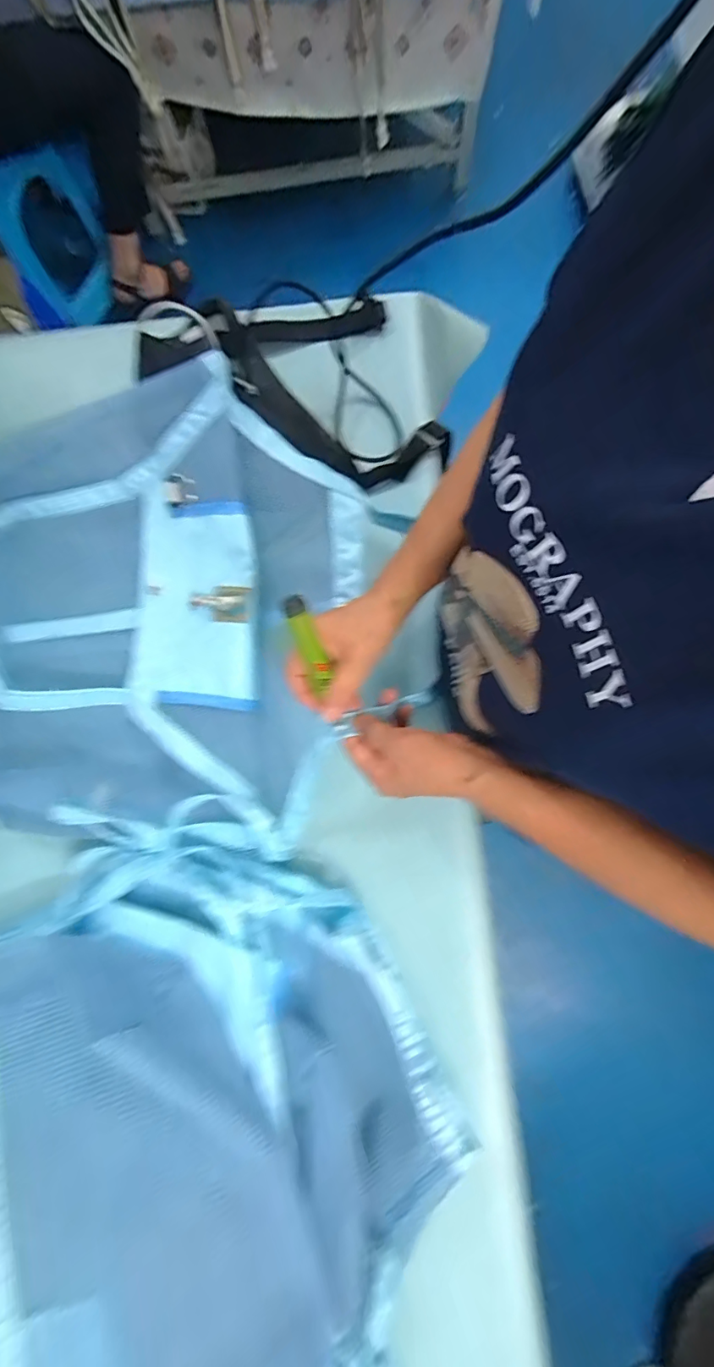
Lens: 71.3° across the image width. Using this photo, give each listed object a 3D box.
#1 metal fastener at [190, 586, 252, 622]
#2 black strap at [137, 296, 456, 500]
[{"bbox_3d":[-0.135,-0.079,0.490,0.061,0.016,0.035,1,80,4],"label":"metal fastener"},{"bbox_3d":[-0.072,-0.325,0.532,0.272,0.095,0.265,-25,79,-1],"label":"black strap"}]

